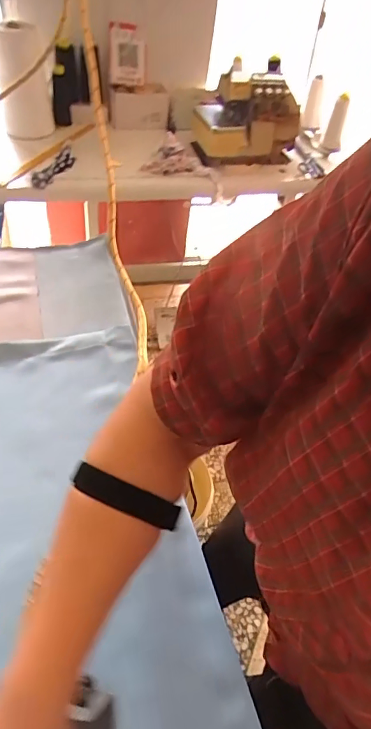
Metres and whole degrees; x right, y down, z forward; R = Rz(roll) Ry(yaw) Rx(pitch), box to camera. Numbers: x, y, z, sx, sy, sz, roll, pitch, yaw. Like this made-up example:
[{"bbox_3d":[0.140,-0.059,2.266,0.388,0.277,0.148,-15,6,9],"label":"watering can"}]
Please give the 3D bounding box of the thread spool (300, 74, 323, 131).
[{"bbox_3d":[0.476,-0.953,1.628,0.068,0.161,0.075,20,49,11],"label":"thread spool"}]

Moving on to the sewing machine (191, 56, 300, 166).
[{"bbox_3d":[0.201,-0.804,1.427,0.355,0.227,0.224,-8,49,-15],"label":"sewing machine"}]

